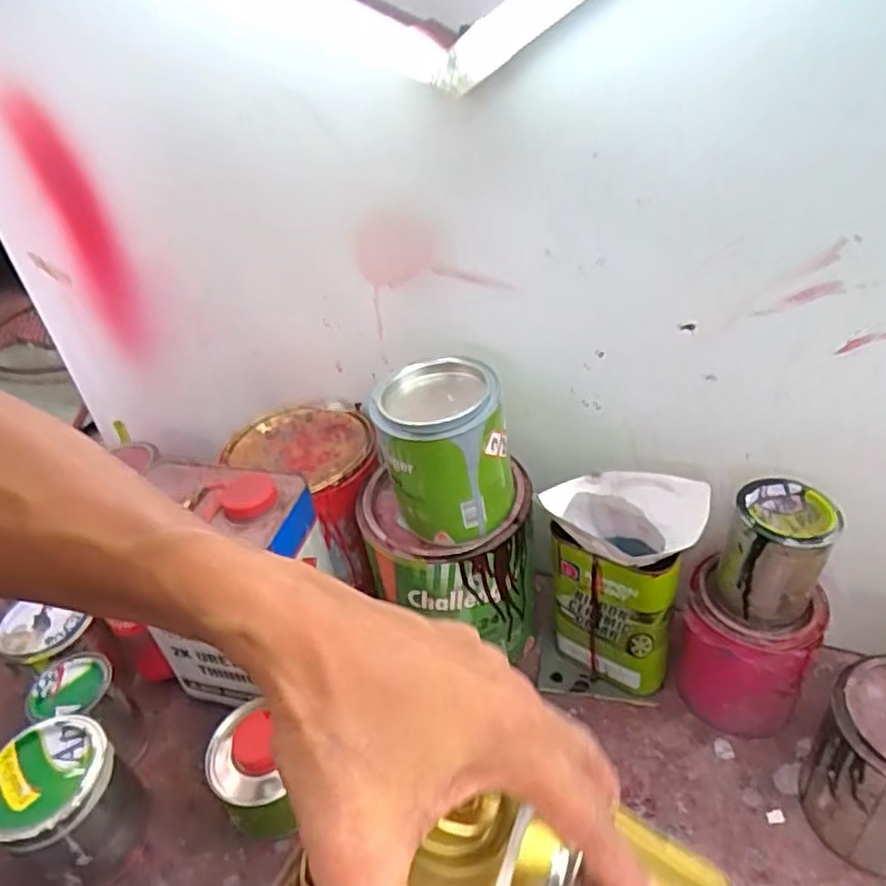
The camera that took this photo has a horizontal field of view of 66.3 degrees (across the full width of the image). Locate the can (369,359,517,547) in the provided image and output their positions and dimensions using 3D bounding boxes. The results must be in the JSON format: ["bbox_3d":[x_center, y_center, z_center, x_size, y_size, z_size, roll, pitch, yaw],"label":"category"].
[{"bbox_3d":[-0.003,0.007,0.590,0.097,0.131,0.101,-6,37,4],"label":"can"}]

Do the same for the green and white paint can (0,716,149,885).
[{"bbox_3d":[-0.322,0.313,0.587,0.095,0.115,0.097,-6,37,4],"label":"green and white paint can"}]

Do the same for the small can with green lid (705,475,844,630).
[{"bbox_3d":[0.270,0.092,0.557,0.076,0.106,0.073,-6,37,4],"label":"small can with green lid"}]

